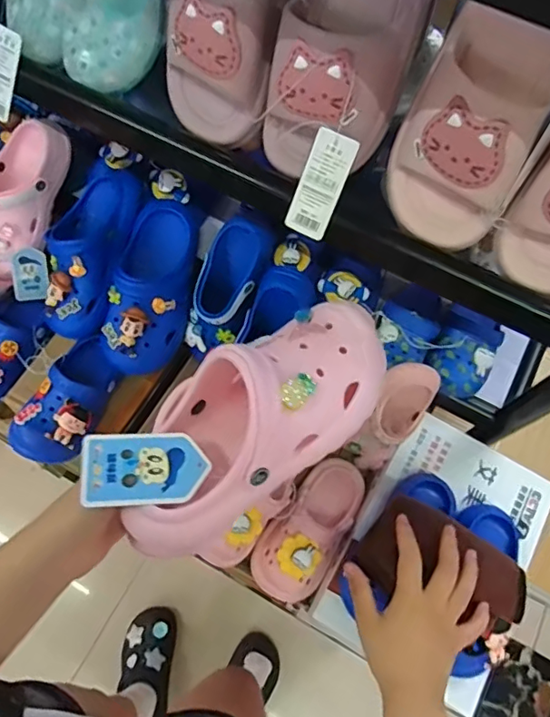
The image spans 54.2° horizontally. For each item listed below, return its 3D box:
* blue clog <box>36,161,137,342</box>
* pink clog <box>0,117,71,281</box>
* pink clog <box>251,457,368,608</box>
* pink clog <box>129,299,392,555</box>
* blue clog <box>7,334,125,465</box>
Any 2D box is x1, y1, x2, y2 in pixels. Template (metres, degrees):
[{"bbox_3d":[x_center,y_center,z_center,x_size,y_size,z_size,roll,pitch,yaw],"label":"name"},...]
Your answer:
[{"bbox_3d":[-0.250,-0.156,0.714,0.102,0.073,0.246,13,82,4],"label":"blue clog"},{"bbox_3d":[-0.357,-0.220,0.728,0.089,0.061,0.216,26,96,9],"label":"pink clog"},{"bbox_3d":[0.044,0.202,0.655,0.086,0.052,0.182,29,70,10],"label":"pink clog"},{"bbox_3d":[-0.016,0.040,0.369,0.214,0.067,0.100,-37,74,-15],"label":"pink clog"},{"bbox_3d":[-0.264,0.055,0.697,0.080,0.058,0.165,21,69,7],"label":"blue clog"}]

